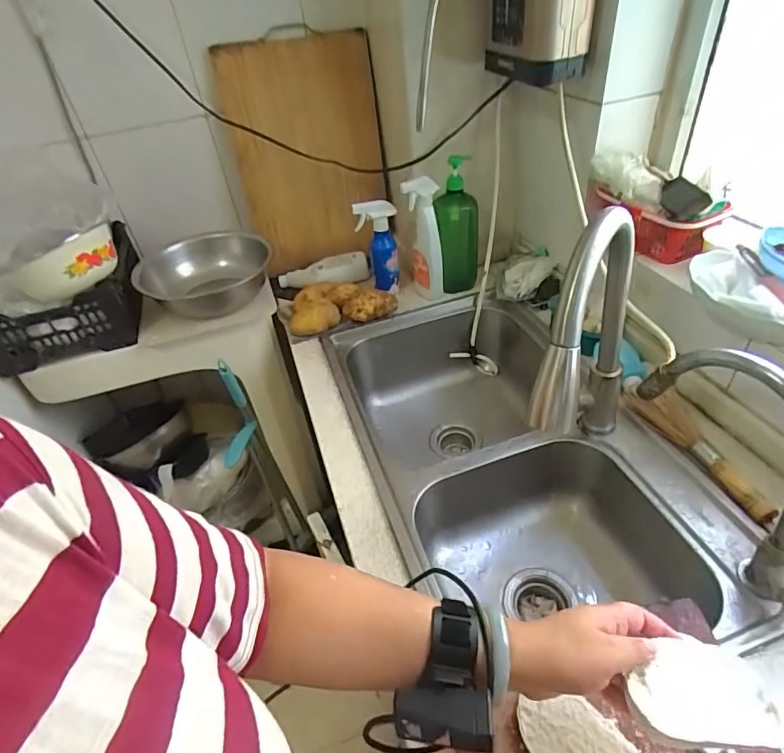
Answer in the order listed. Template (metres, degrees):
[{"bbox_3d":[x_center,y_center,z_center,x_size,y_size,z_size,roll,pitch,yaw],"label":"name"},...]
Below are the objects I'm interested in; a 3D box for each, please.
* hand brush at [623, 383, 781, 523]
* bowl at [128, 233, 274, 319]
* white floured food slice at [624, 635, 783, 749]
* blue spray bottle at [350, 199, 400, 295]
[{"bbox_3d":[0.430,0.093,0.692,0.040,0.064,0.250,-20,42,-14],"label":"hand brush"},{"bbox_3d":[-0.401,-0.232,1.078,0.263,0.087,0.265,-13,41,-6],"label":"bowl"},{"bbox_3d":[0.236,0.242,0.380,0.103,0.013,0.072,-4,40,5],"label":"white floured food slice"},{"bbox_3d":[-0.030,-0.288,1.093,0.084,0.191,0.078,-9,40,-2],"label":"blue spray bottle"}]

